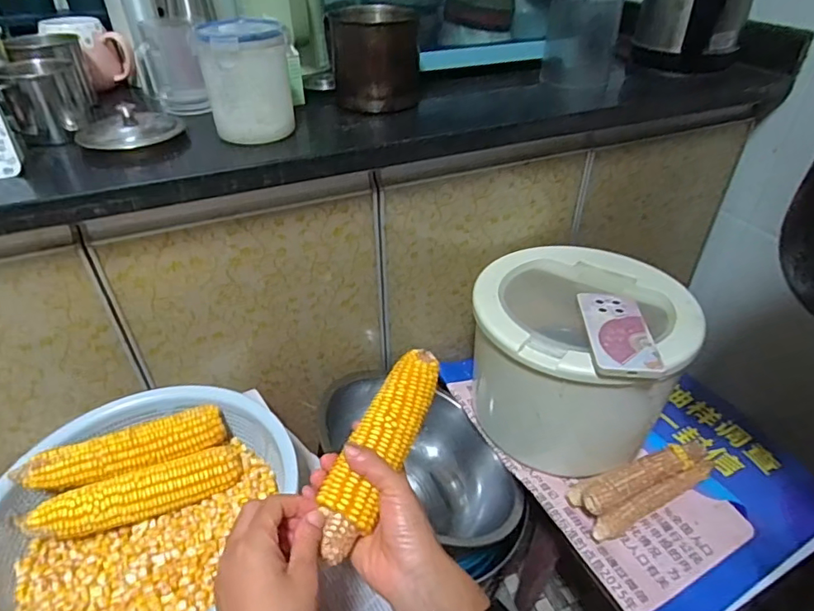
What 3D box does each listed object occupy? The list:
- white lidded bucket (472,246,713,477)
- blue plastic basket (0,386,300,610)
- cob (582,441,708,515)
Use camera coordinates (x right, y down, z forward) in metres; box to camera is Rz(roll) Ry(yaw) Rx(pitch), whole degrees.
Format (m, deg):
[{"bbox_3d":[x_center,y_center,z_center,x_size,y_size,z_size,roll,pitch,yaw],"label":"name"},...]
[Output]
[{"bbox_3d":[0.231,0.071,0.739,0.273,0.206,0.260,0,37,0],"label":"white lidded bucket"},{"bbox_3d":[-0.264,0.202,0.503,0.248,0.075,0.268,0,37,0],"label":"blue plastic basket"},{"bbox_3d":[0.315,0.217,0.672,0.201,0.023,0.032,-17,40,-20],"label":"cob"}]

